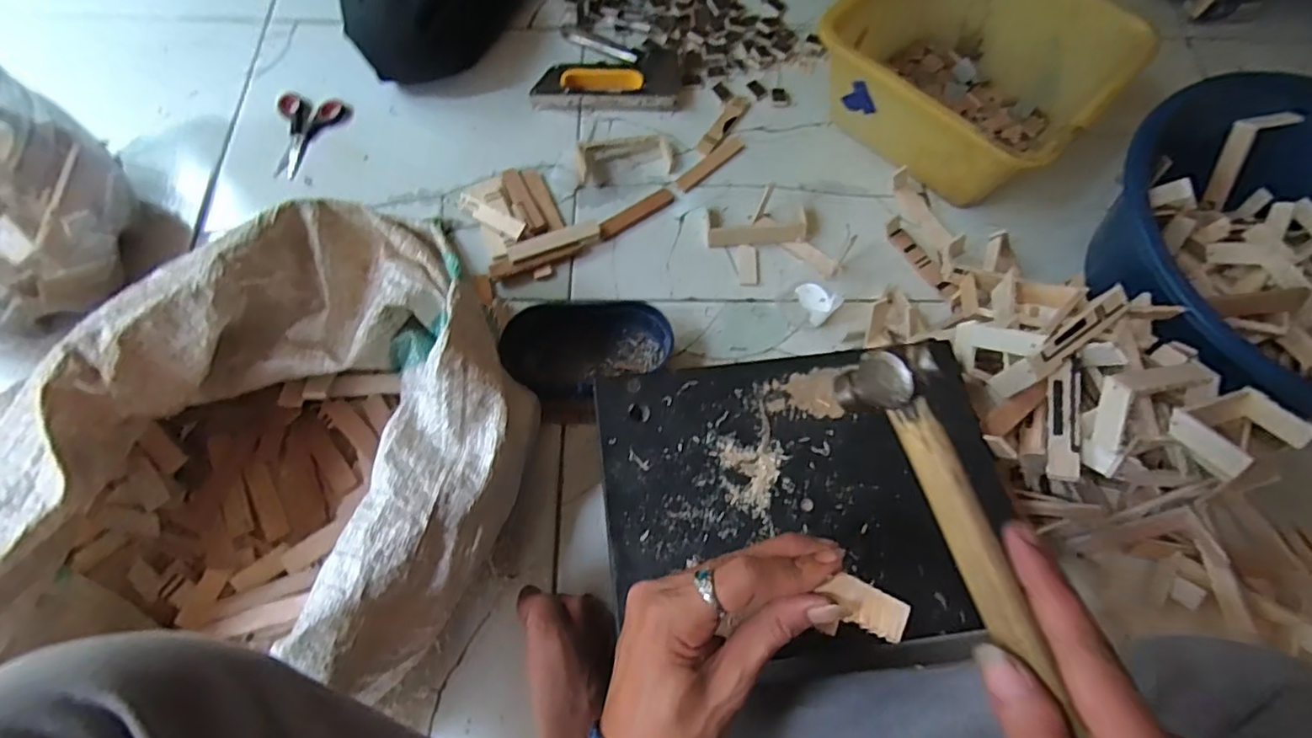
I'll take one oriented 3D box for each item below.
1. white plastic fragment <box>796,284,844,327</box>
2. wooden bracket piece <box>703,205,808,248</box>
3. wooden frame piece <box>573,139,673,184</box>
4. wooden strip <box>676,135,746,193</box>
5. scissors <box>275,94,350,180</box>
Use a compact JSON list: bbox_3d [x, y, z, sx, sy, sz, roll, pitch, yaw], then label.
[{"bbox_3d":[0.164,-0.070,0.623,0.038,0.004,0.044,-44,68,0],"label":"white plastic fragment"},{"bbox_3d":[0.108,-0.156,0.652,0.109,0.019,0.044,-1,68,-3],"label":"wooden bracket piece"},{"bbox_3d":[-0.034,-0.241,0.675,0.108,0.025,0.050,-6,68,-4],"label":"wooden frame piece"},{"bbox_3d":[0.064,-0.237,0.696,0.098,0.006,0.020,-40,74,-16],"label":"wooden strip"},{"bbox_3d":[-0.403,-0.269,0.695,0.072,0.016,0.109,3,68,-1],"label":"scissors"}]

